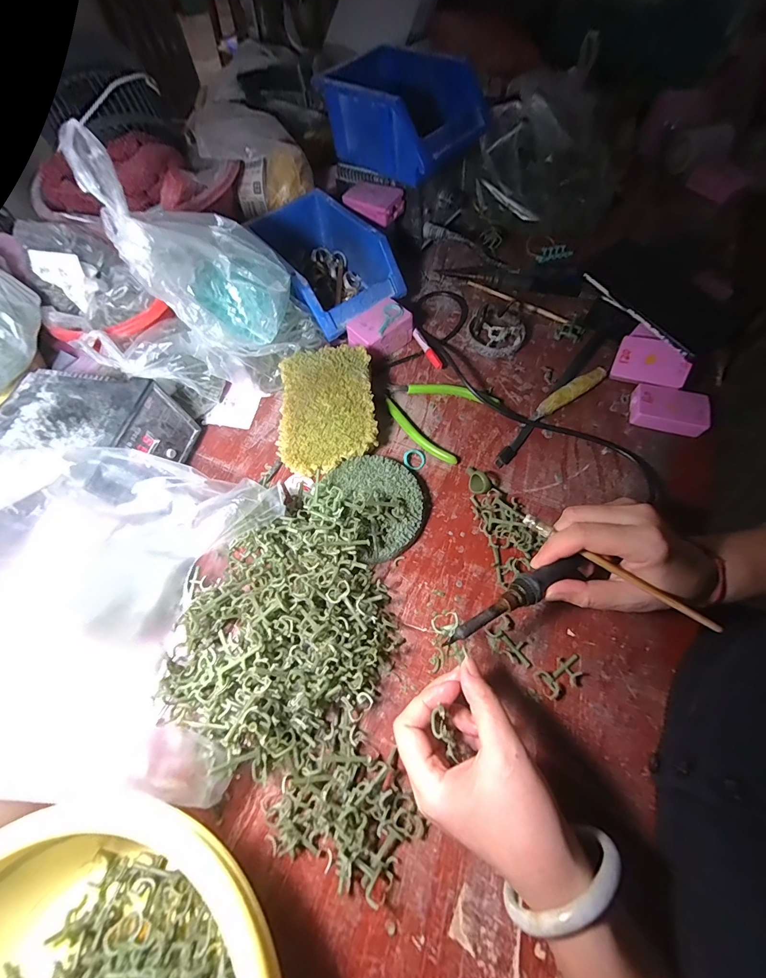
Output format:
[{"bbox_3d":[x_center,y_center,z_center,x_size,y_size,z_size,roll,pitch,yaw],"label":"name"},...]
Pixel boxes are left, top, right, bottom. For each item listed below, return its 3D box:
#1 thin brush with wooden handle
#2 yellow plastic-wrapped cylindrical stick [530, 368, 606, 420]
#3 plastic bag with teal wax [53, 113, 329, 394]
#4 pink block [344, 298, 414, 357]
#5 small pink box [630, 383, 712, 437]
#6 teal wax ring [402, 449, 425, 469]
[{"bbox_3d":[0.170,0.058,0.280,0.140,0.007,0.009,33,70,24],"label":"thin brush with wooden handle"},{"bbox_3d":[0.207,-0.107,0.419,0.105,0.013,0.017,-30,66,-11],"label":"yellow plastic-wrapped cylindrical stick"},{"bbox_3d":[-0.143,-0.193,0.352,0.131,0.187,0.090,-40,70,-16],"label":"plastic bag with teal wax"},{"bbox_3d":[-0.004,-0.188,0.452,0.069,0.040,0.048,-39,69,-15],"label":"pink block"},{"bbox_3d":[0.301,-0.083,0.400,0.068,0.021,0.045,15,66,10],"label":"small pink box"},{"bbox_3d":[0.033,-0.032,0.394,0.023,0.006,0.023,-1,64,2],"label":"teal wax ring"}]

